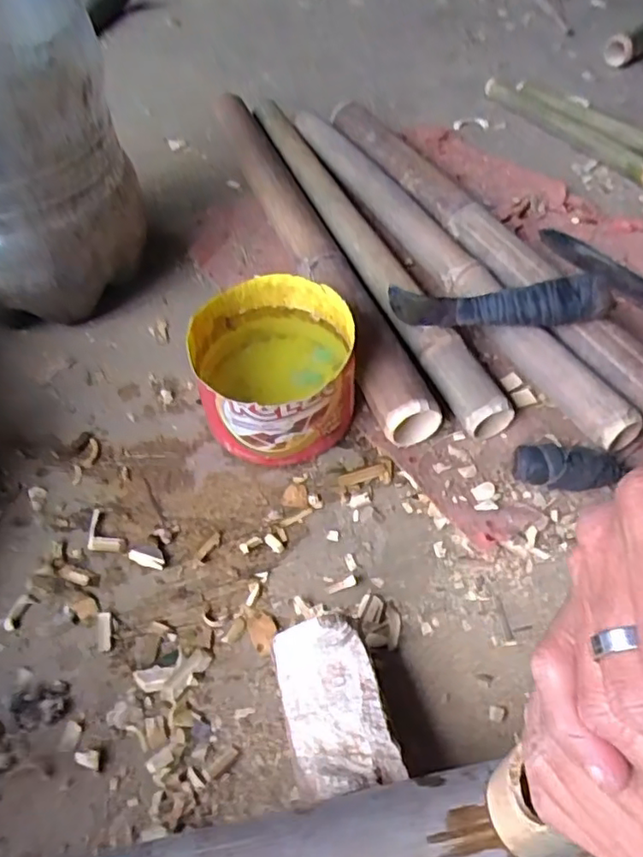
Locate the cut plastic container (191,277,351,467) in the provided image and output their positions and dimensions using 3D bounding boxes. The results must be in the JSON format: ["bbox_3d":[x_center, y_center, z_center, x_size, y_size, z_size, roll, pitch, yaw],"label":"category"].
[{"bbox_3d":[-0.045,-0.049,0.599,0.147,0.106,0.157,0,50,-1],"label":"cut plastic container"}]

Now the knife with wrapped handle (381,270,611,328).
[{"bbox_3d":[0.171,-0.121,0.629,0.210,0.042,0.048,1,48,23],"label":"knife with wrapped handle"}]

